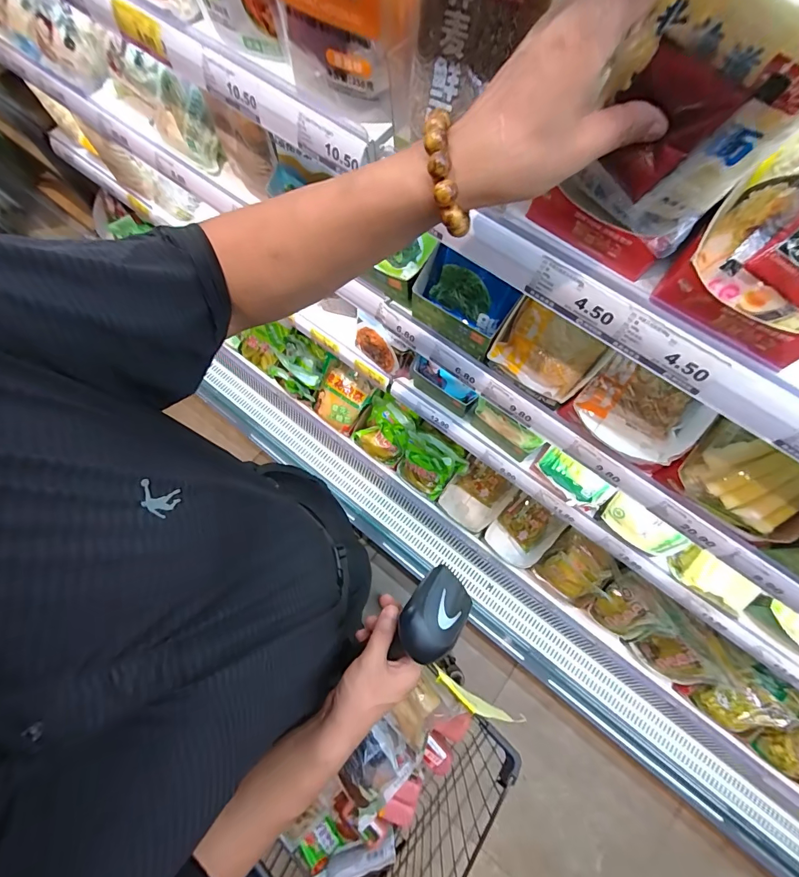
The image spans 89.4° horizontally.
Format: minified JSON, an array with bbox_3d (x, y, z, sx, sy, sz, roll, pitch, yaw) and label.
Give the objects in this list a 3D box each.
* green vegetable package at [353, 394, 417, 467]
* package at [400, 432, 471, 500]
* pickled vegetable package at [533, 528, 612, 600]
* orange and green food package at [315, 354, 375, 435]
[{"bbox_3d":[-0.033,-0.021,1.102,0.142,0.118,0.139,36,75,11],"label":"green vegetable package"},{"bbox_3d":[0.085,0.071,1.060,0.148,0.140,0.113,39,76,12],"label":"package"},{"bbox_3d":[0.427,0.326,0.998,0.132,0.168,0.082,34,39,4],"label":"pickled vegetable package"},{"bbox_3d":[-0.164,-0.118,1.135,0.153,0.047,0.170,36,109,5],"label":"orange and green food package"}]

